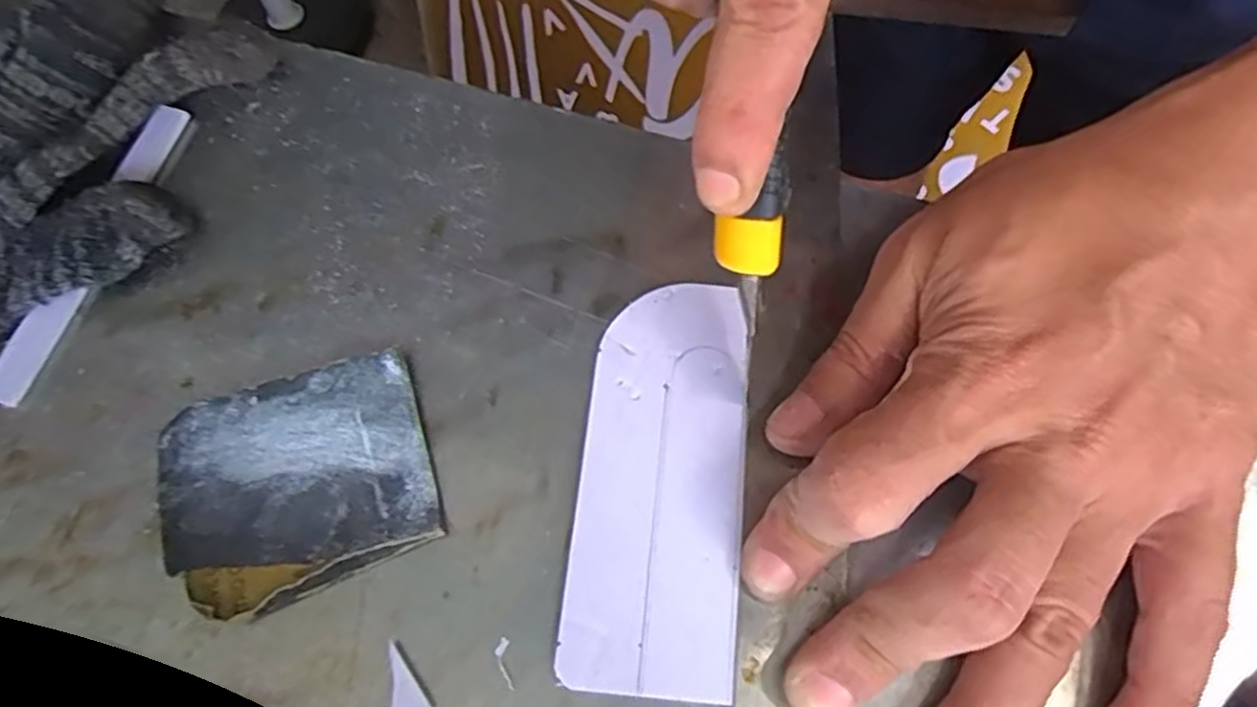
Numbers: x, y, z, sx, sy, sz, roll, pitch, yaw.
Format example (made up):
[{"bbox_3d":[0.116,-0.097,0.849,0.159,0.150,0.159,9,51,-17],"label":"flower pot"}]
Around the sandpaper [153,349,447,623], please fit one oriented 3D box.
[{"bbox_3d":[-0.090,0.035,0.201,0.071,0.005,0.061,-18,67,-5],"label":"sandpaper"}]

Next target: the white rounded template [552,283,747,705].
[{"bbox_3d":[0.009,0.031,0.196,0.042,0.004,0.106,4,68,6],"label":"white rounded template"}]

